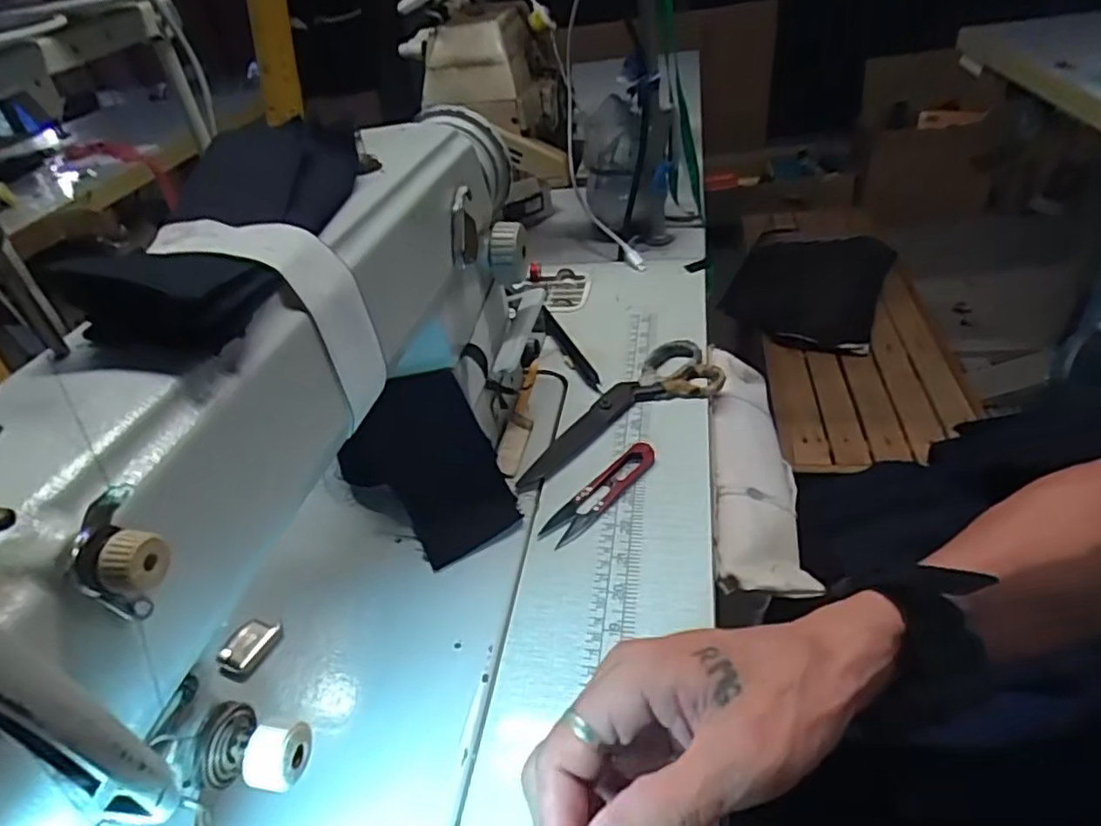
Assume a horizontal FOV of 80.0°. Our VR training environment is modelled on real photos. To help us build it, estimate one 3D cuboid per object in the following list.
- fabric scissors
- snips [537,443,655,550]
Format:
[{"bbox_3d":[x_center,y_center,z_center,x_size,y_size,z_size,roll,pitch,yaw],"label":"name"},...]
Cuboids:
[{"bbox_3d":[0.058,0.001,0.497,0.203,0.012,0.061,-34,45,-31],"label":"fabric scissors"},{"bbox_3d":[0.034,0.052,0.441,0.024,0.009,0.104,26,48,36],"label":"snips"}]

